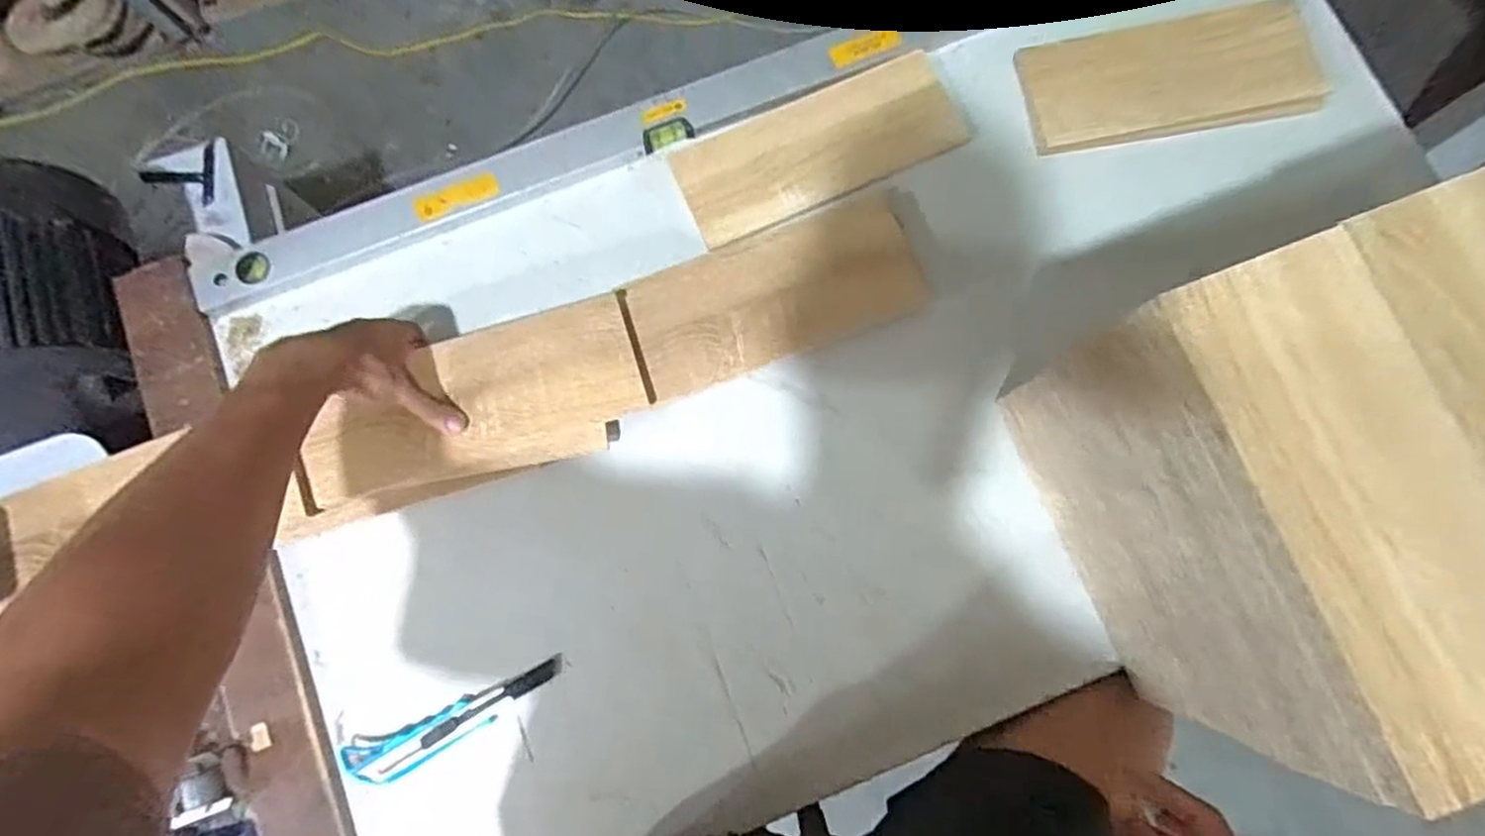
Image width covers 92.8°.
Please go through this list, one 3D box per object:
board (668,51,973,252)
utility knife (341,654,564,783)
[{"bbox_3d":[0.078,-0.275,0.722,0.282,0.014,0.110,-23,88,2],"label":"board"},{"bbox_3d":[-0.262,0.274,0.648,0.202,0.020,0.043,-27,80,-5],"label":"utility knife"}]

